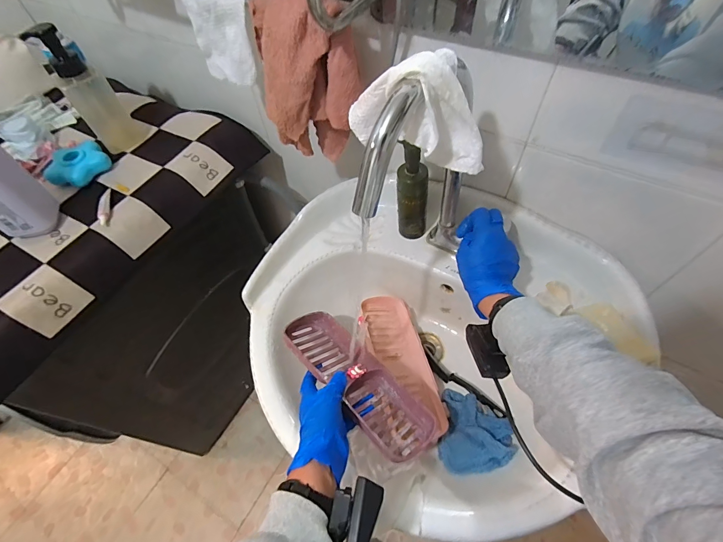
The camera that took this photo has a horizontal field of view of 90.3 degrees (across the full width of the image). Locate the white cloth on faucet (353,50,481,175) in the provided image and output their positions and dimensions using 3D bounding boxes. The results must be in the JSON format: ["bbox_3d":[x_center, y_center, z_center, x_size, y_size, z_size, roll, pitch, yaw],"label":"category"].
[{"bbox_3d":[0.054,-0.143,0.334,0.118,0.097,0.056,-8,57,-3],"label":"white cloth on faucet"}]

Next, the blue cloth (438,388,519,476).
[{"bbox_3d":[0.157,0.244,0.538,0.107,0.040,0.130,-33,33,-15],"label":"blue cloth"}]

